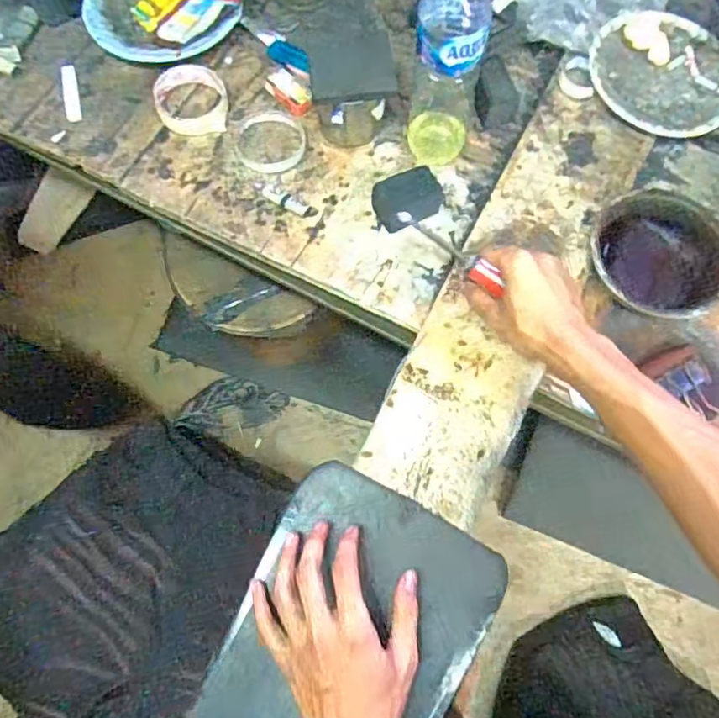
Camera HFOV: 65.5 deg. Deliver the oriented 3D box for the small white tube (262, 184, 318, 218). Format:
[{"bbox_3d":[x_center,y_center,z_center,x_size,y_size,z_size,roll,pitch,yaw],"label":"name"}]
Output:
[{"bbox_3d":[-0.080,-0.177,0.627,0.069,0.009,0.018,30,74,10],"label":"small white tube"}]

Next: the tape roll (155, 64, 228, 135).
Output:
[{"bbox_3d":[-0.202,-0.313,0.672,0.082,0.019,0.094,-10,72,-4],"label":"tape roll"}]

